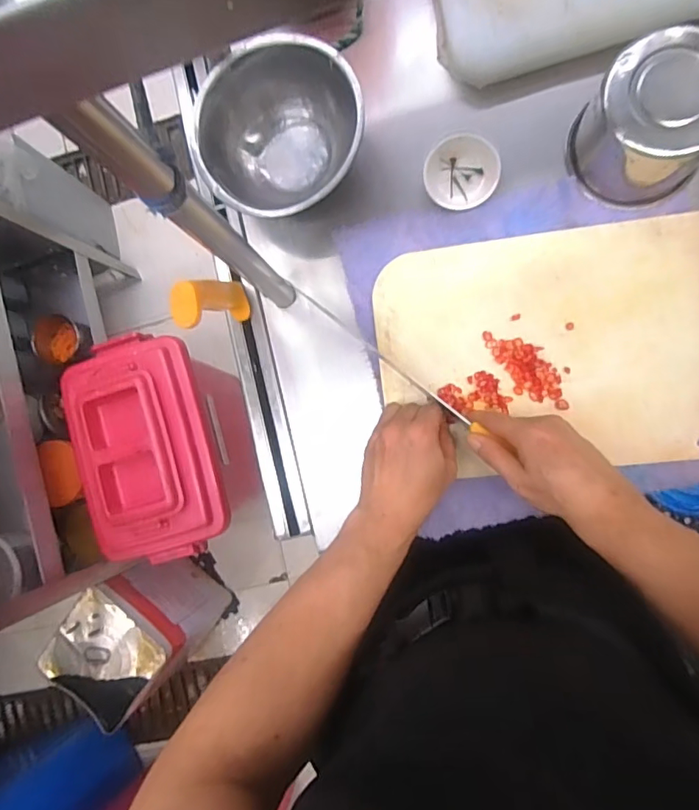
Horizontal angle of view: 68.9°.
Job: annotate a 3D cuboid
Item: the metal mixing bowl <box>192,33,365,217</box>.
[{"bbox_3d":[-0.066,-0.266,0.519,0.162,0.088,0.152,0,88,9],"label":"metal mixing bowl"}]

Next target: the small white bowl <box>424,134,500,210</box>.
[{"bbox_3d":[0.111,-0.232,0.508,0.070,0.020,0.065,0,88,9],"label":"small white bowl"}]

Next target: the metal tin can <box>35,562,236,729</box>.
[{"bbox_3d":[-0.484,0.535,1.226,0.244,0.314,0.243,40,95,8],"label":"metal tin can"}]

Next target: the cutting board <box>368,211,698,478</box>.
[{"bbox_3d":[0.206,-0.054,0.491,0.339,0.020,0.224,-6,87,9],"label":"cutting board"}]

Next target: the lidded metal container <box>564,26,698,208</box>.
[{"bbox_3d":[0.266,-0.245,0.451,0.102,0.095,0.102,0,88,9],"label":"lidded metal container"}]

